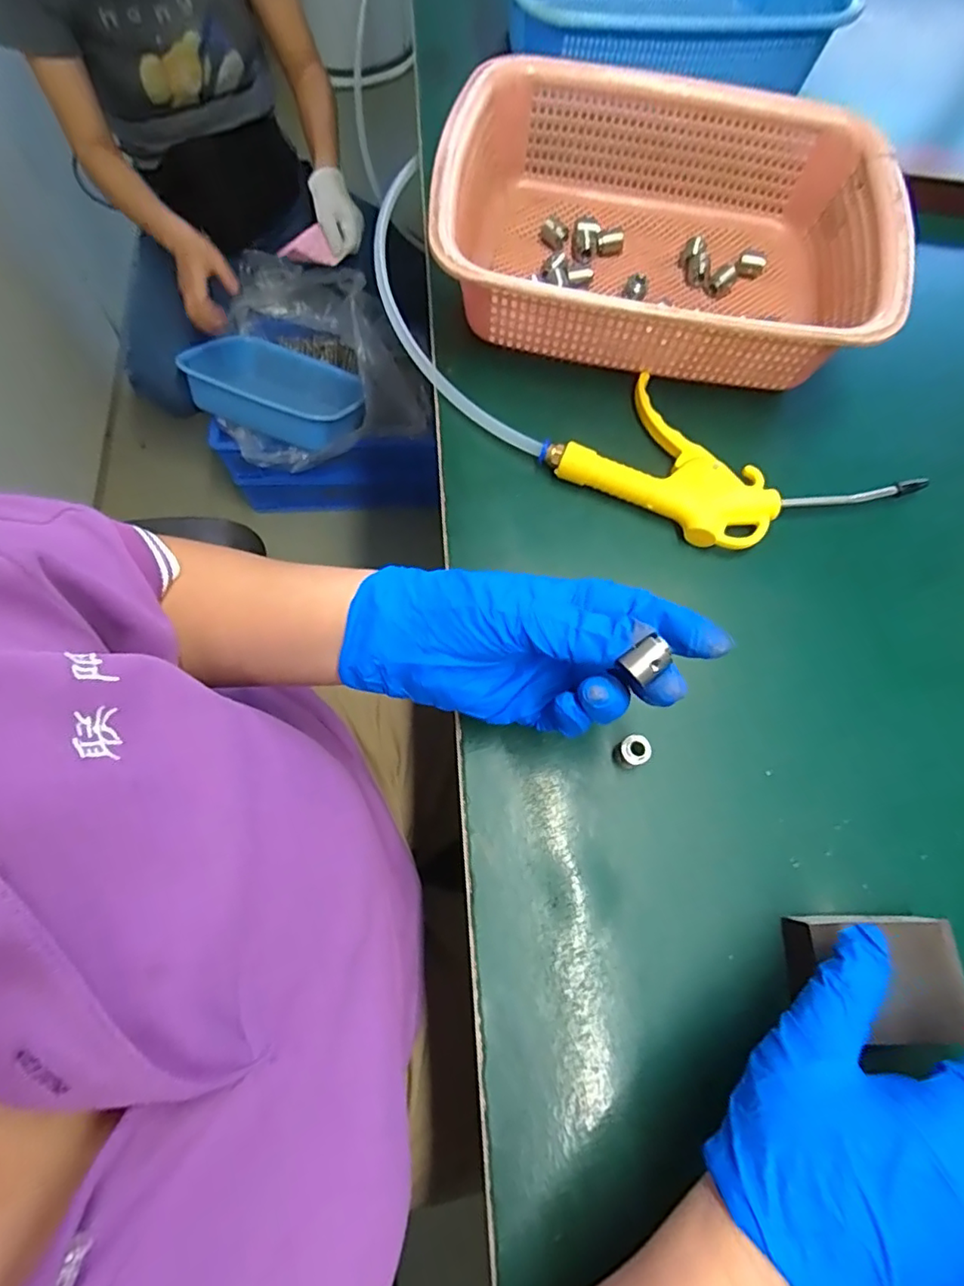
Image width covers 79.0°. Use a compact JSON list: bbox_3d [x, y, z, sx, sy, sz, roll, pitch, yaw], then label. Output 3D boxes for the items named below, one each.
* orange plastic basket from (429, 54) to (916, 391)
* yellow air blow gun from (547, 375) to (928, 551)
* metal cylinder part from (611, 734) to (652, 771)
[{"bbox_3d":[0.120,-0.278,0.399,0.290,0.080,0.213,10,70,1],"label":"orange plastic basket"},{"bbox_3d":[0.158,-0.105,0.375,0.207,0.027,0.105,28,72,8],"label":"yellow air blow gun"},{"bbox_3d":[0.080,0.059,0.312,0.016,0.018,0.015,-18,72,-8],"label":"metal cylinder part"}]

